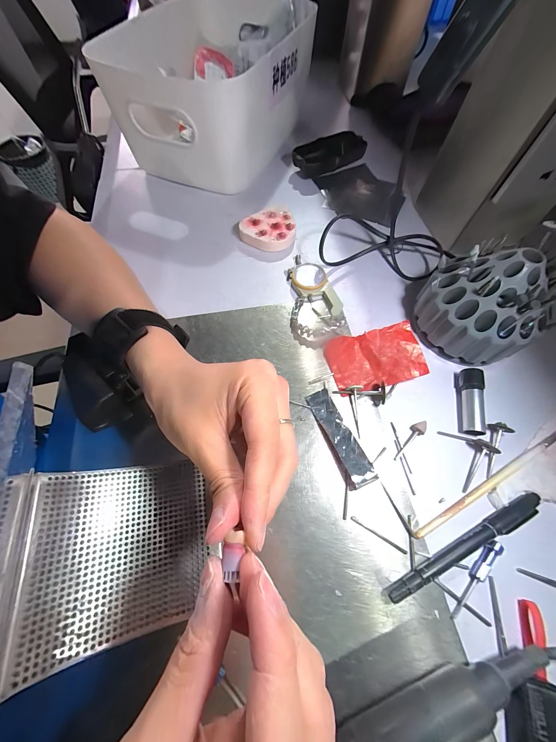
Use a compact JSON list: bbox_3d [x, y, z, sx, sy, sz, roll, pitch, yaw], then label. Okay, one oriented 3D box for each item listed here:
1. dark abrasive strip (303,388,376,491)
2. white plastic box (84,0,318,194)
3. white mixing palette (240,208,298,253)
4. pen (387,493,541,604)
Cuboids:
[{"bbox_3d":[0.052,0.055,0.223,0.022,0.012,0.084,-21,67,-9],"label":"dark abrasive strip"},{"bbox_3d":[-0.078,-0.409,0.377,0.201,0.132,0.323,14,66,6],"label":"white plastic box"},{"bbox_3d":[-0.014,-0.175,0.329,0.067,0.019,0.056,-11,66,-5],"label":"white mixing palette"},{"bbox_3d":[0.140,0.126,0.191,0.140,0.011,0.013,-21,67,-9],"label":"pen"}]

